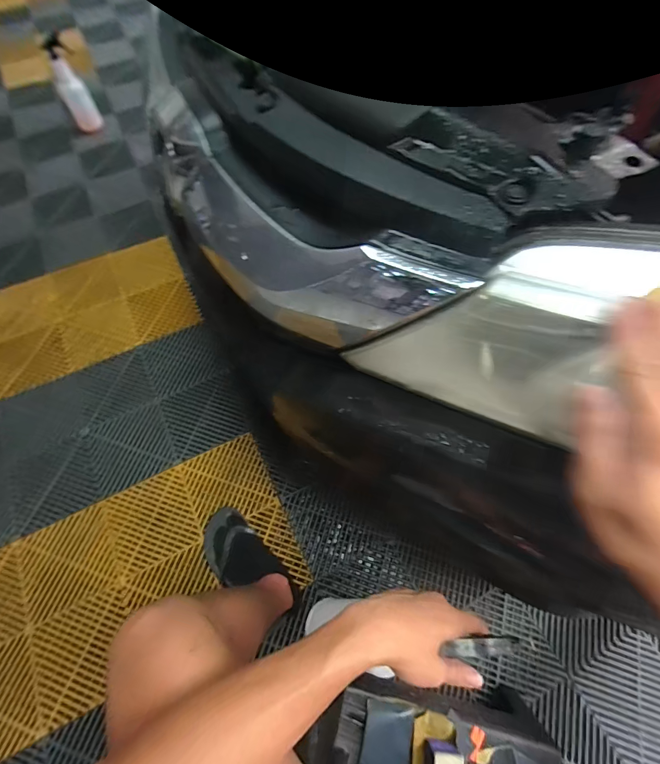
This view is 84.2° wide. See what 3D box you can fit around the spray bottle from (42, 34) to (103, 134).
[{"bbox_3d":[-0.954,-1.080,1.342,0.100,0.281,0.085,-15,41,-4],"label":"spray bottle"}]

